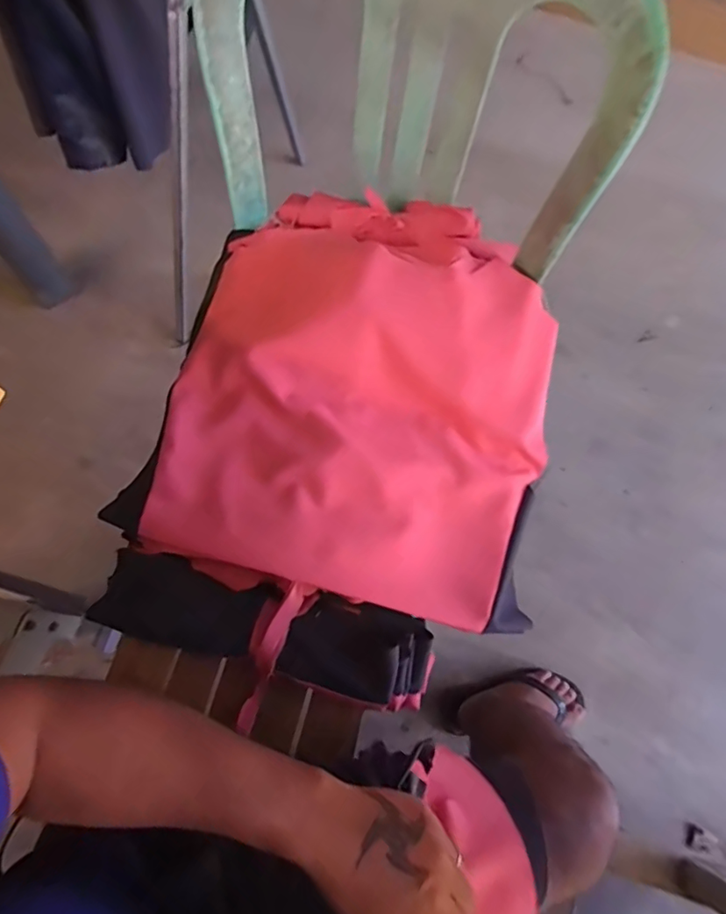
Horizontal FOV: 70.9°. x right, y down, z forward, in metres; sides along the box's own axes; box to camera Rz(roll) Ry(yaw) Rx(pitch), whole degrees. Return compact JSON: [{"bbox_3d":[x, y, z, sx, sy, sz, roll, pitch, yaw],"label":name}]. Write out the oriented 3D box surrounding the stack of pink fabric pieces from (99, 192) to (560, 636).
[{"bbox_3d":[-0.014,-0.076,0.570,0.443,0.126,0.435,11,71,4],"label":"stack of pink fabric pieces"}]

